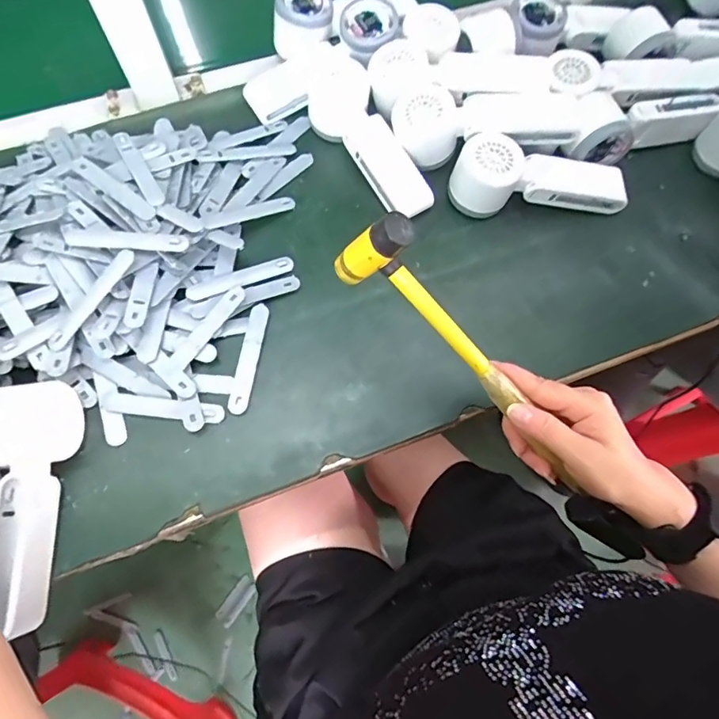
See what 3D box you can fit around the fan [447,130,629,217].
[{"bbox_3d":[0.169,-0.167,0.462,0.158,0.055,0.054,-1,68,-17],"label":"fan"}]

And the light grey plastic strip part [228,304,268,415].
[{"bbox_3d":[-0.091,-0.002,0.406,0.015,0.005,0.095,9,68,2],"label":"light grey plastic strip part"}]

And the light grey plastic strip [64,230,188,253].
[{"bbox_3d":[-0.190,-0.098,0.399,0.099,0.006,0.018,3,68,0],"label":"light grey plastic strip"}]

